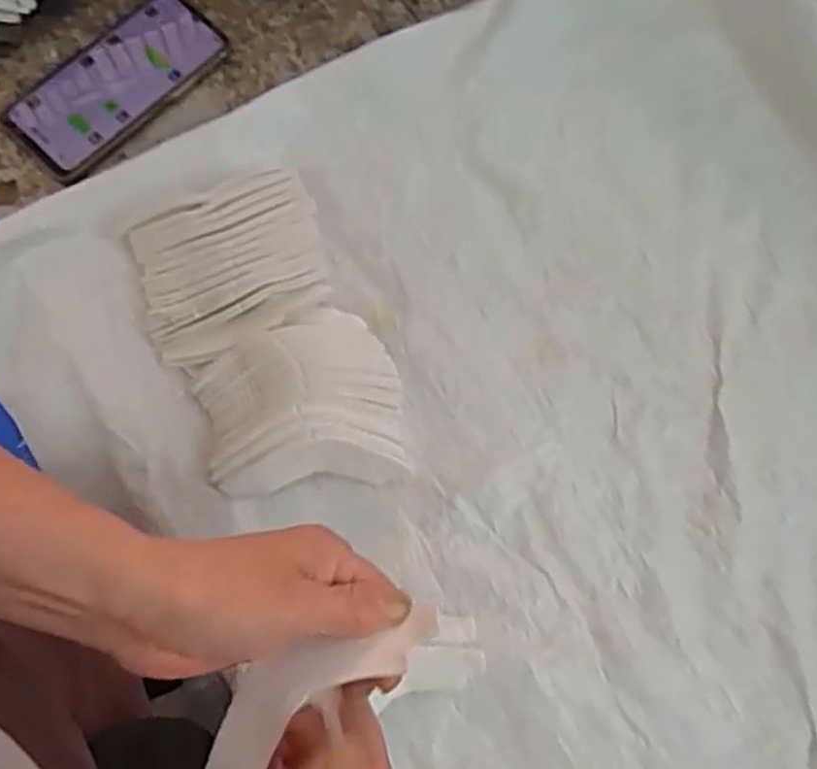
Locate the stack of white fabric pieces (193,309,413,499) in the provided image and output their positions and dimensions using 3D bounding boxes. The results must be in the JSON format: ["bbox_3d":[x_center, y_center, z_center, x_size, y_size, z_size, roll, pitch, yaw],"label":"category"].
[{"bbox_3d":[-0.068,0.009,0.478,0.124,0.034,0.113,-7,76,-3],"label":"stack of white fabric pieces"}]

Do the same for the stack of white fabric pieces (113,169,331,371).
[{"bbox_3d":[-0.117,-0.079,0.490,0.125,0.024,0.107,-21,77,-7],"label":"stack of white fabric pieces"}]

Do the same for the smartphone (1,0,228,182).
[{"bbox_3d":[-0.212,-0.221,0.544,0.077,0.014,0.160,42,78,9],"label":"smartphone"}]

